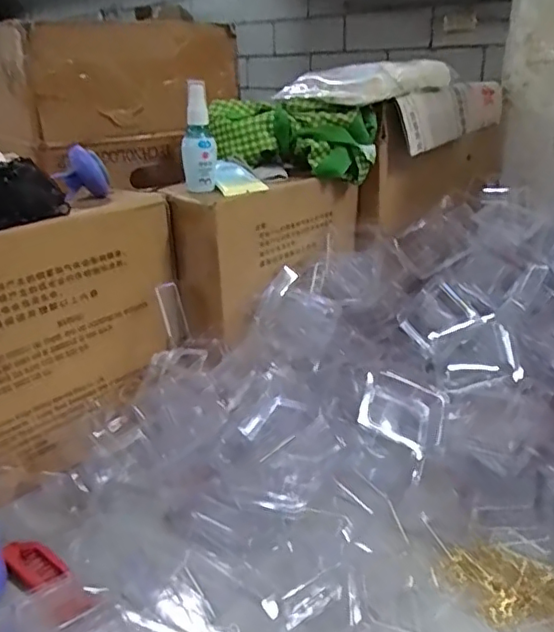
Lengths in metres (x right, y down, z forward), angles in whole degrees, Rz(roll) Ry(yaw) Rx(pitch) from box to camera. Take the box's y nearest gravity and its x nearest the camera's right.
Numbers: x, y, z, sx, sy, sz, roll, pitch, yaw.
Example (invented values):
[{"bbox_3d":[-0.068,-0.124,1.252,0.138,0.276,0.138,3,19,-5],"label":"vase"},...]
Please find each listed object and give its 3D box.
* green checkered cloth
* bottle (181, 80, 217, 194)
[{"bbox_3d":[0.018,-0.230,0.768,0.205,0.087,0.081,9,25,22],"label":"green checkered cloth"},{"bbox_3d":[-0.089,-0.201,0.669,0.038,0.118,0.035,-5,23,-8],"label":"bottle"}]

